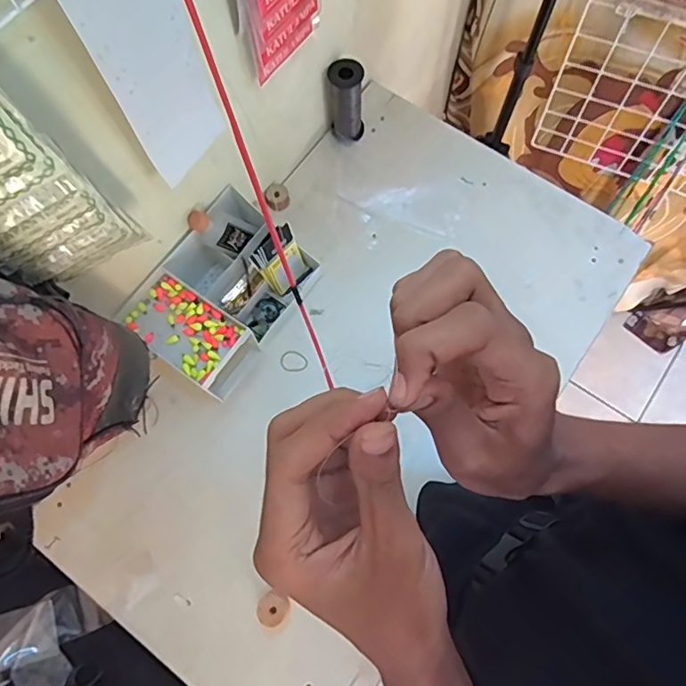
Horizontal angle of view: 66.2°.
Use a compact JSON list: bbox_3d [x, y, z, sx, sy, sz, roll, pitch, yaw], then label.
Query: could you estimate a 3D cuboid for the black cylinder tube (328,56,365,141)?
[{"bbox_3d":[0.005,-0.351,0.768,0.051,0.117,0.048,4,73,2],"label":"black cylinder tube"}]

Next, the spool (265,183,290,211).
[{"bbox_3d":[-0.097,-0.218,0.779,0.034,0.020,0.039,-15,73,-4],"label":"spool"}]

